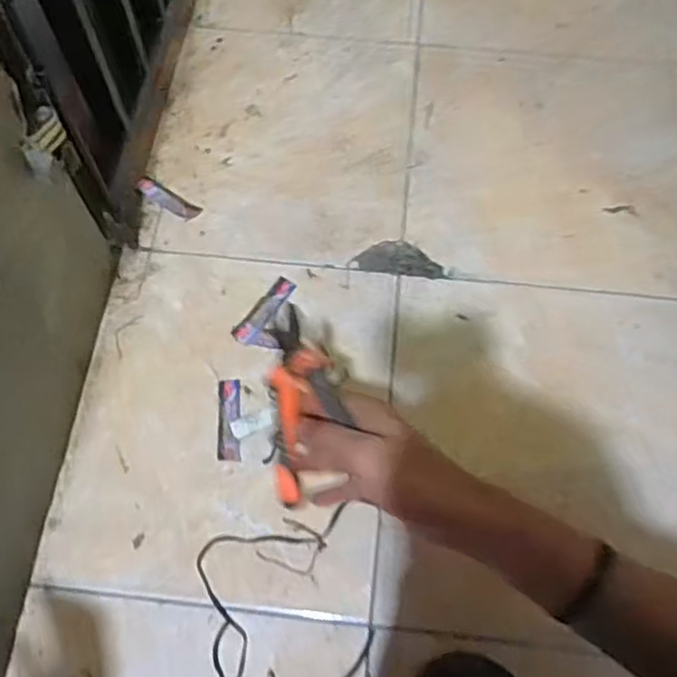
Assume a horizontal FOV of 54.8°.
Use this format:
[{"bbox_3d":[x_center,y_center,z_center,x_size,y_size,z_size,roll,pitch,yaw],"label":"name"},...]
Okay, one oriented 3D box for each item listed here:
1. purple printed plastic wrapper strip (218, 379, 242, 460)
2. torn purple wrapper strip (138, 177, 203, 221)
[{"bbox_3d":[-0.121,0.090,0.725,0.025,0.005,0.092,-3,65,-2],"label":"purple printed plastic wrapper strip"},{"bbox_3d":[-0.222,-0.182,0.853,0.091,0.006,0.026,31,68,12],"label":"torn purple wrapper strip"}]

